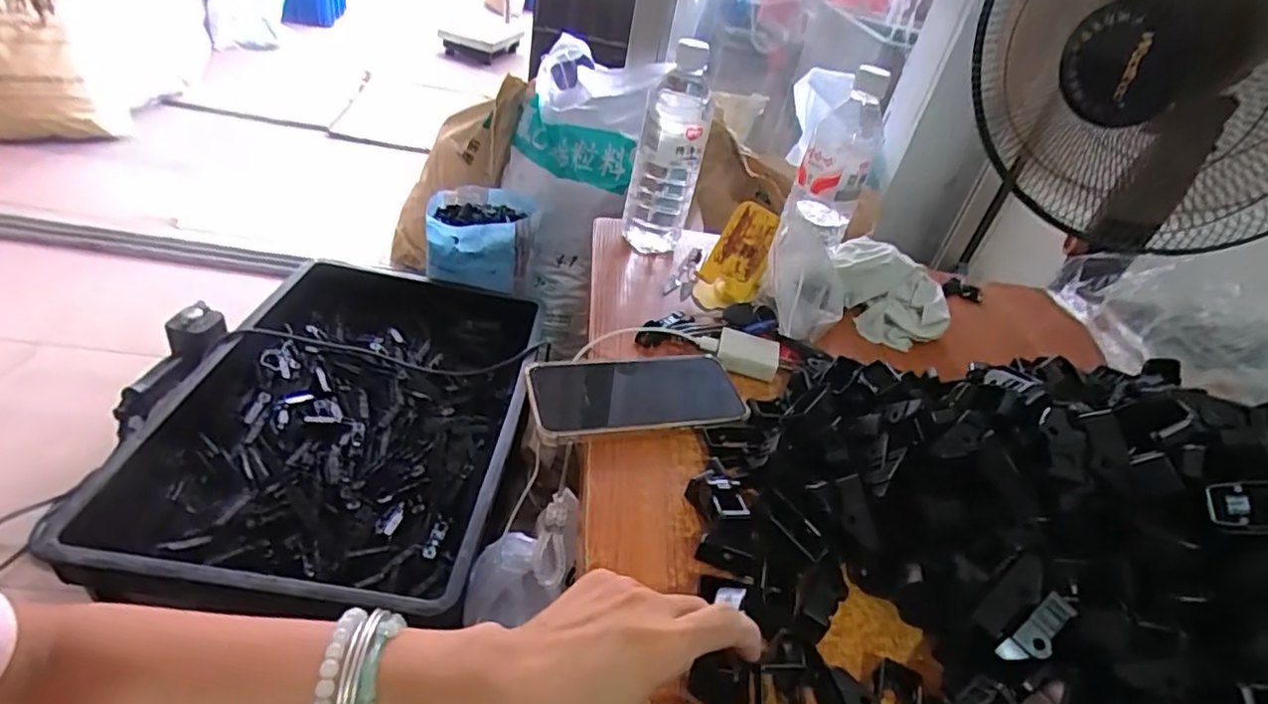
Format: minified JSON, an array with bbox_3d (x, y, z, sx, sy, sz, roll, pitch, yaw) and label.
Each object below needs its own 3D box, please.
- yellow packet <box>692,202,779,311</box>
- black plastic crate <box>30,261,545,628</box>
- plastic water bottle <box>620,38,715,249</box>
[{"bbox_3d":[0.101,-0.089,0.619,0.056,0.111,0.011,37,27,21],"label":"yellow packet"},{"bbox_3d":[-0.381,0.083,0.893,0.427,0.093,0.594,11,36,-3],"label":"black plastic crate"},{"bbox_3d":[0.034,-0.197,0.649,0.069,0.212,0.061,9,36,-6],"label":"plastic water bottle"}]

